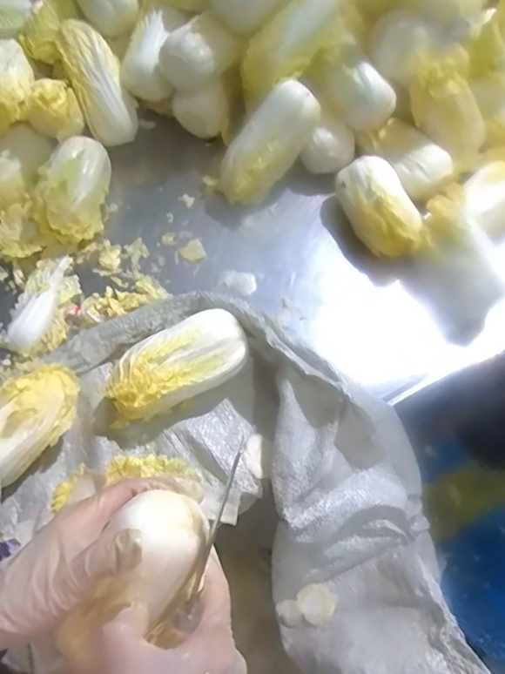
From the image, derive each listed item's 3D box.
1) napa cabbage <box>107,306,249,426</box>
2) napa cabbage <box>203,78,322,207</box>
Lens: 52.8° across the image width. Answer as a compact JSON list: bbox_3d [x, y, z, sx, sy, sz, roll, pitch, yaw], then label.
[{"bbox_3d":[-0.078,0.032,0.530,0.148,0.053,0.069,-28,67,-13],"label":"napa cabbage"},{"bbox_3d":[0.018,-0.241,0.647,0.163,0.059,0.064,-47,66,24],"label":"napa cabbage"}]

